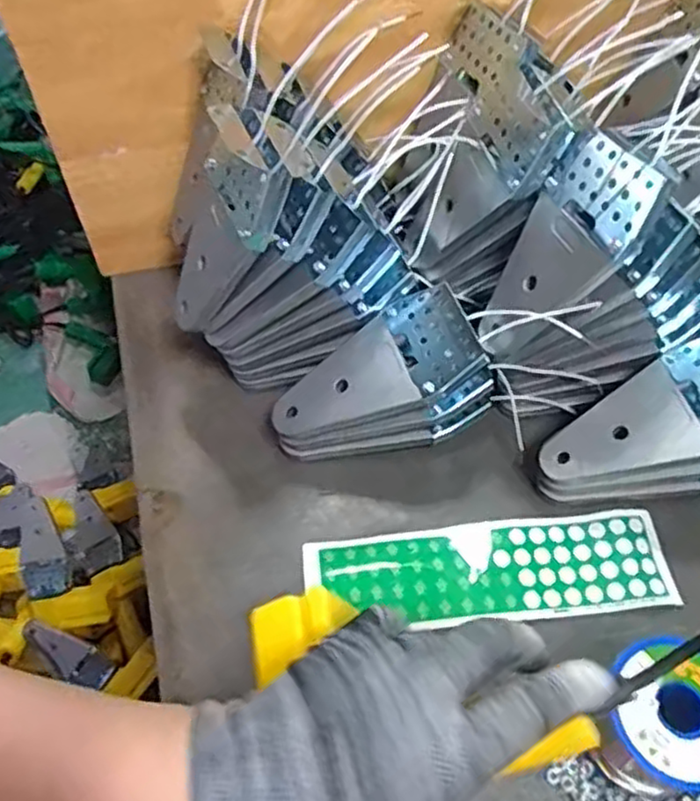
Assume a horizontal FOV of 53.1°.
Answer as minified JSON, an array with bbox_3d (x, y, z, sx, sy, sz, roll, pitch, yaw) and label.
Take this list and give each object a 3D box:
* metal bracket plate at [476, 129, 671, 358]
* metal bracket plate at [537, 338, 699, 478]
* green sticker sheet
[{"bbox_3d":[0.116,-0.082,0.394,0.015,0.130,0.063,0,50,-38],"label":"metal bracket plate"},{"bbox_3d":[0.182,0.010,0.419,0.141,0.014,0.068,-26,57,13],"label":"metal bracket plate"},{"bbox_3d":[0.085,0.102,0.427,0.216,0.009,0.062,-3,56,-3],"label":"green sticker sheet"}]

